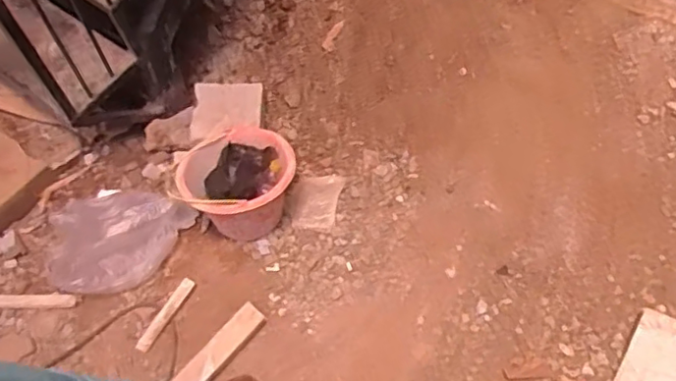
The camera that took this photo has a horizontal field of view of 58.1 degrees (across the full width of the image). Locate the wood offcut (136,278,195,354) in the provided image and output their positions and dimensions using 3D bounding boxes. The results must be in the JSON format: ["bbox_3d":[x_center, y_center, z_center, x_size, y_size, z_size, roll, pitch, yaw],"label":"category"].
[{"bbox_3d":[-0.423,0.307,1.499,0.032,0.020,0.200,30,66,15],"label":"wood offcut"}]

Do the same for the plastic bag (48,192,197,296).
[{"bbox_3d":[-0.565,0.129,1.534,0.355,0.113,0.245,-4,62,-2],"label":"plastic bag"}]

